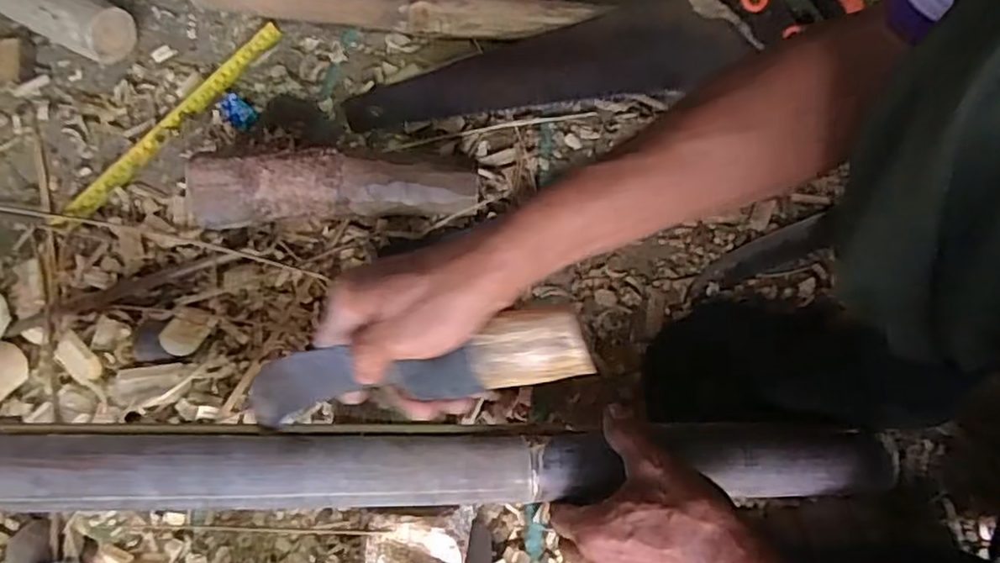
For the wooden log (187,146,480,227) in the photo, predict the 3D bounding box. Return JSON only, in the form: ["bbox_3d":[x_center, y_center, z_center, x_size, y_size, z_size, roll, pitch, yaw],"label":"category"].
[{"bbox_3d":[-0.147,-0.082,0.594,0.246,0.070,0.050,-3,68,-2],"label":"wooden log"}]

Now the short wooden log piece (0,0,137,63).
[{"bbox_3d":[-0.459,-0.282,0.682,0.157,0.061,0.060,27,70,10],"label":"short wooden log piece"}]

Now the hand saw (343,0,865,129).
[{"bbox_3d":[0.094,-0.222,0.659,0.489,0.023,0.097,-15,90,6],"label":"hand saw"}]

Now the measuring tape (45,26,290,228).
[{"bbox_3d":[-0.333,-0.165,0.665,0.027,0.010,0.291,35,72,13],"label":"measuring tape"}]

